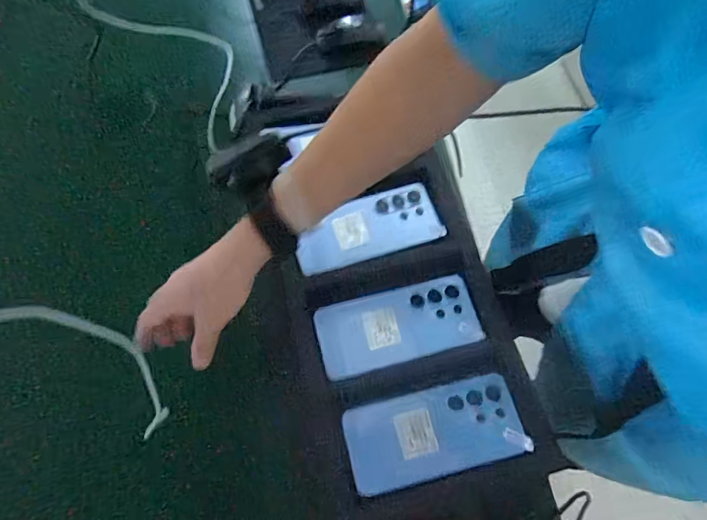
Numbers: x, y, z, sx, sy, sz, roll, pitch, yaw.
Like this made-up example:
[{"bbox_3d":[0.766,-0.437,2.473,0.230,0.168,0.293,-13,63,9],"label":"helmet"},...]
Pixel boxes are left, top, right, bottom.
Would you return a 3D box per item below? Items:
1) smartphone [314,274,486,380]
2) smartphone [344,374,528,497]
[{"bbox_3d":[0.047,0.069,0.496,0.168,0.011,0.078,-14,67,-6],"label":"smartphone"},{"bbox_3d":[0.078,0.166,0.450,0.167,0.010,0.077,-13,67,-6],"label":"smartphone"}]

